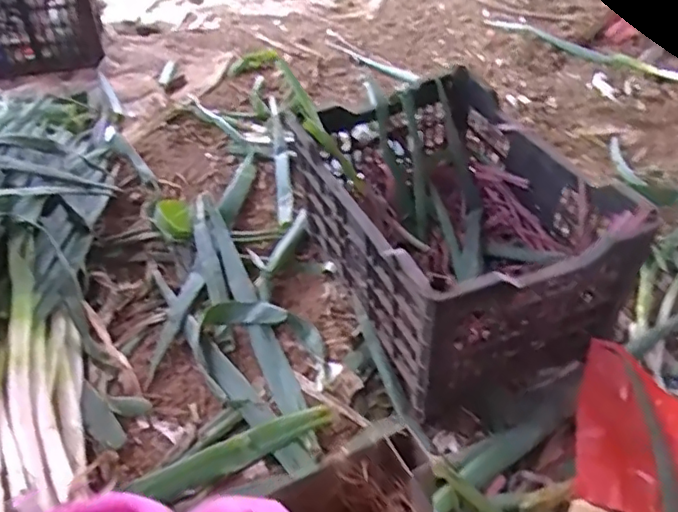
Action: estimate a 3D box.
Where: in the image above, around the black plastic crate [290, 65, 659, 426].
[{"bbox_3d":[0.167,-0.039,0.919,0.327,0.248,0.471,-19,47,-17],"label":"black plastic crate"}]

